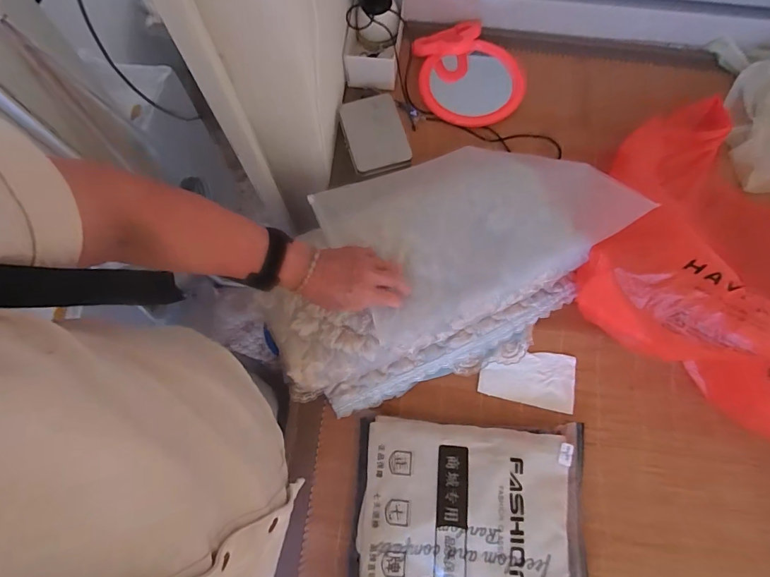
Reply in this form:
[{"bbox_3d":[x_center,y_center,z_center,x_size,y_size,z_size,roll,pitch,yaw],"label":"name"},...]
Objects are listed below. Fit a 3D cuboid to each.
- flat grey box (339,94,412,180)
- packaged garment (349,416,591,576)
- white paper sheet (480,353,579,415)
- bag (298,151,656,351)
[{"bbox_3d":[-0.018,-0.267,0.691,0.100,0.026,0.142,-16,77,-4],"label":"flat grey box"},{"bbox_3d":[0.128,0.325,0.563,0.337,0.051,0.250,3,77,0],"label":"packaged garment"},{"bbox_3d":[0.228,0.140,0.633,0.149,0.004,0.086,11,77,2],"label":"white paper sheet"},{"bbox_3d":[0.117,-0.101,0.583,0.413,0.091,0.276,-24,78,-6],"label":"bag"}]

